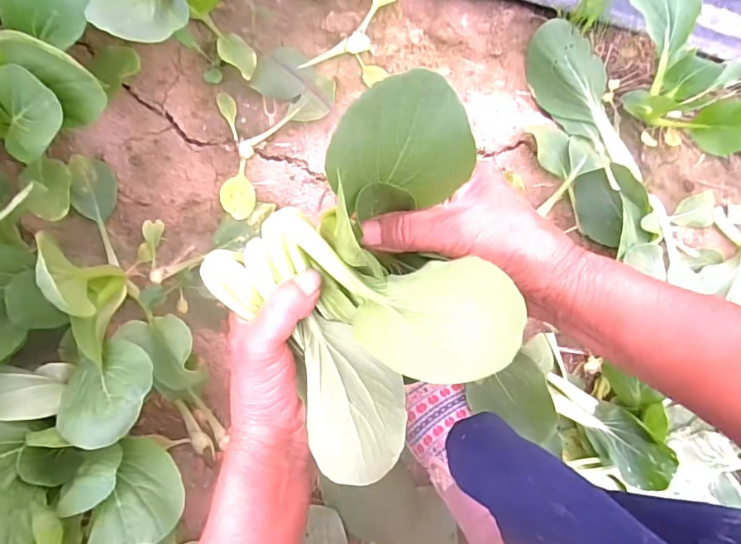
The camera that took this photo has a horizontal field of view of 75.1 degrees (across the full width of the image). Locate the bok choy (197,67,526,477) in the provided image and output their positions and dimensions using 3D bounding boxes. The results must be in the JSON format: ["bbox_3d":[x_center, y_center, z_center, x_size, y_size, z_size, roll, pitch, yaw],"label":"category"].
[{"bbox_3d":[0.001,0.005,0.267,0.160,0.120,0.145,-42,96,-5],"label":"bok choy"}]

